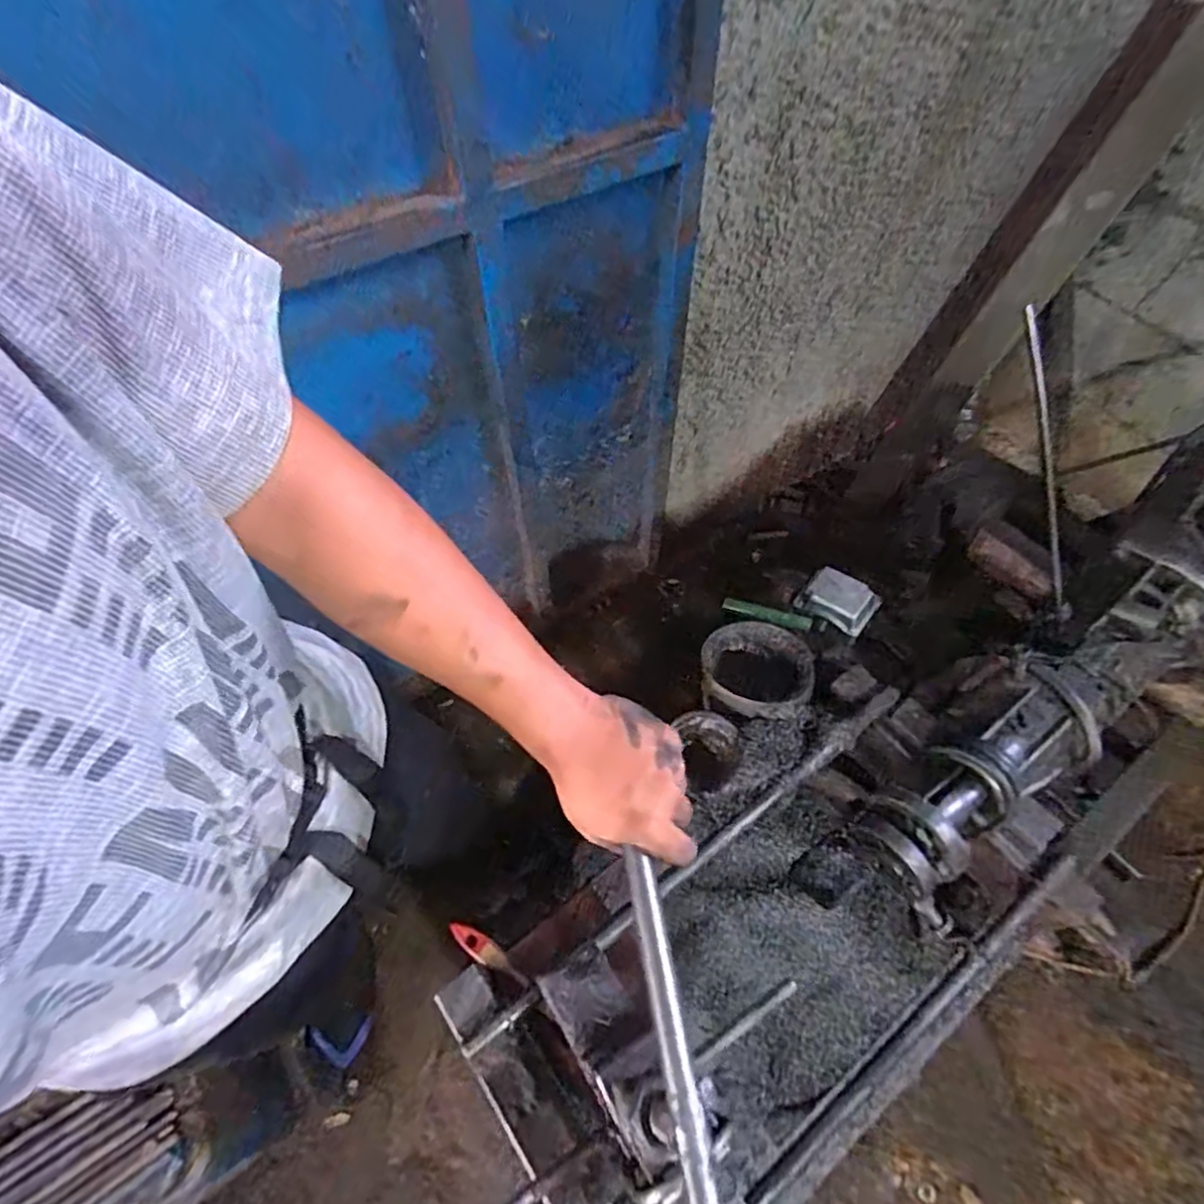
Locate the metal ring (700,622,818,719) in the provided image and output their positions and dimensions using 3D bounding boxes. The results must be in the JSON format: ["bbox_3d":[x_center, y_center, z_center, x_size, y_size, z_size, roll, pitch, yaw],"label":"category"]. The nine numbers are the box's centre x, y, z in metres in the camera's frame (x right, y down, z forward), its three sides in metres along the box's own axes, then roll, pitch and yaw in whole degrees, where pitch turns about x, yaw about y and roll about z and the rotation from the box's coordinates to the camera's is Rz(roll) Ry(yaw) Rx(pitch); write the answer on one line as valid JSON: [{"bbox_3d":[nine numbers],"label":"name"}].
[{"bbox_3d":[0.173,0.074,0.731,0.122,0.043,0.115,1,58,-1],"label":"metal ring"}]

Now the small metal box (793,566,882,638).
[{"bbox_3d":[0.296,-0.002,0.815,0.085,0.040,0.066,33,93,21],"label":"small metal box"}]

